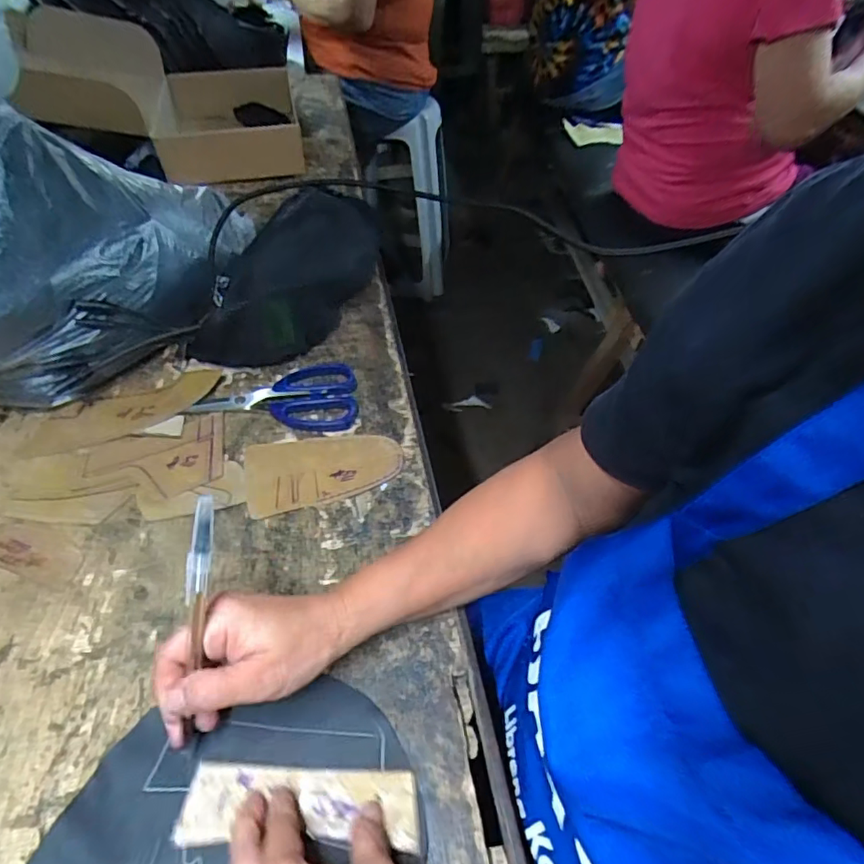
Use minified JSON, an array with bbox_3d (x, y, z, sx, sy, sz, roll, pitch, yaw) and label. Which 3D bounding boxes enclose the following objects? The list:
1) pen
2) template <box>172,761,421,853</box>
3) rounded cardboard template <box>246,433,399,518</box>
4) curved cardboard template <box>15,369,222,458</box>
[{"bbox_3d":[-0.130,0.113,0.300,0.008,0.167,0.012,13,17,10],"label":"pen"},{"bbox_3d":[-0.074,0.212,0.311,0.131,0.004,0.038,2,48,-2],"label":"template"},{"bbox_3d":[-0.094,0.029,0.475,0.131,0.004,0.074,-12,49,-13],"label":"rounded cardboard template"},{"bbox_3d":[-0.285,-0.019,0.507,0.170,0.005,0.058,-21,52,-17],"label":"curved cardboard template"}]

